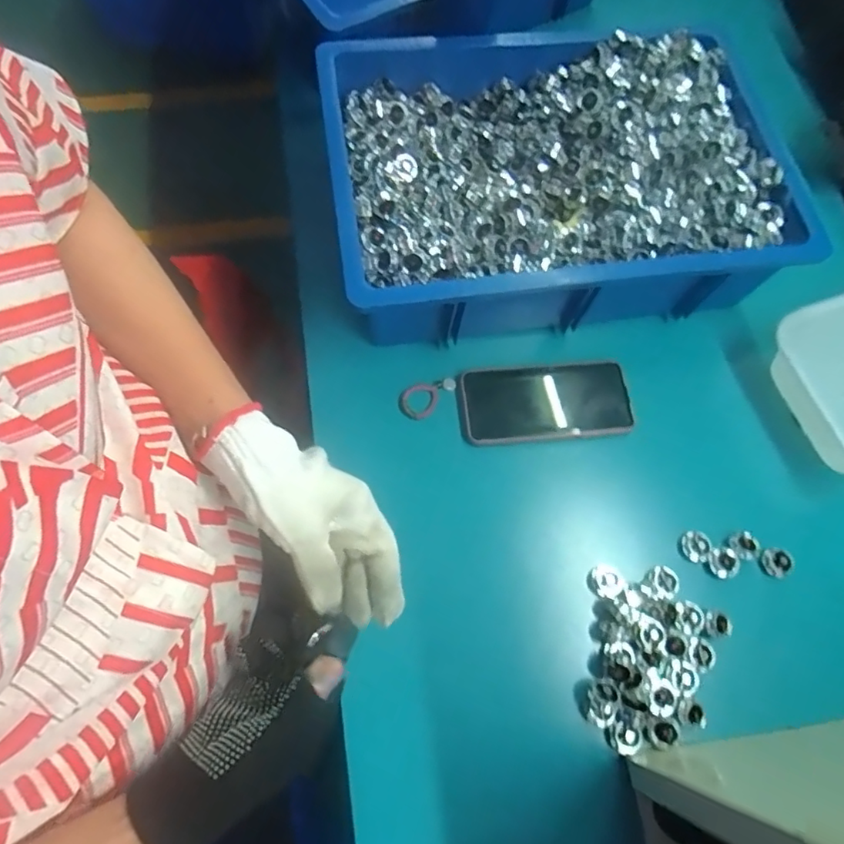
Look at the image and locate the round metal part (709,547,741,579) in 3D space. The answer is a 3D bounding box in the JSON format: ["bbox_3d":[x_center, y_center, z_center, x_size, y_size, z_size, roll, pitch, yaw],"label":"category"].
[{"bbox_3d":[0.277,0.128,0.508,0.027,0.007,0.026,1,69,-2],"label":"round metal part"}]

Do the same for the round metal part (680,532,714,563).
[{"bbox_3d":[0.255,0.116,0.516,0.025,0.009,0.027,1,69,-2],"label":"round metal part"}]

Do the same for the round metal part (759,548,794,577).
[{"bbox_3d":[0.327,0.130,0.513,0.025,0.011,0.025,1,69,-2],"label":"round metal part"}]

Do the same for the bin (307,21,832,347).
[{"bbox_3d":[0.136,-0.253,0.589,0.446,0.116,0.319,-8,69,-5],"label":"bin"}]

